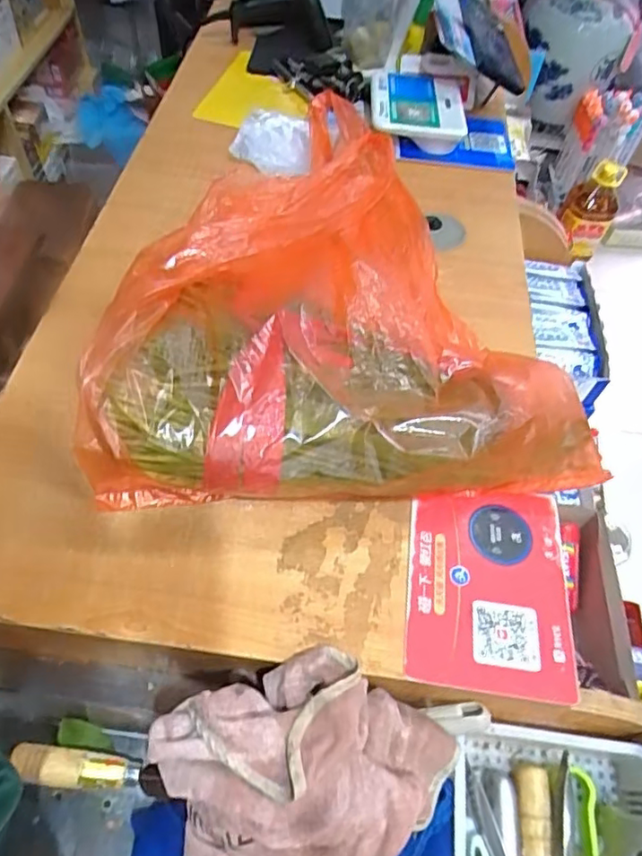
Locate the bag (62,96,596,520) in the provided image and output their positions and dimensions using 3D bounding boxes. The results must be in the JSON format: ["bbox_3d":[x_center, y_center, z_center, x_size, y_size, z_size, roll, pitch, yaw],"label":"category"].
[{"bbox_3d":[0.000,-0.142,0.534,0.392,0.108,0.447,-4,57,-8],"label":"bag"}]

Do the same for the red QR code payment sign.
[{"bbox_3d":[0.126,0.116,0.428,0.117,0.006,0.153,9,56,1],"label":"red QR code payment sign"}]

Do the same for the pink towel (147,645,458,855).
[{"bbox_3d":[-0.017,0.220,0.361,0.159,0.083,0.125,-15,60,-15],"label":"pink towel"}]

